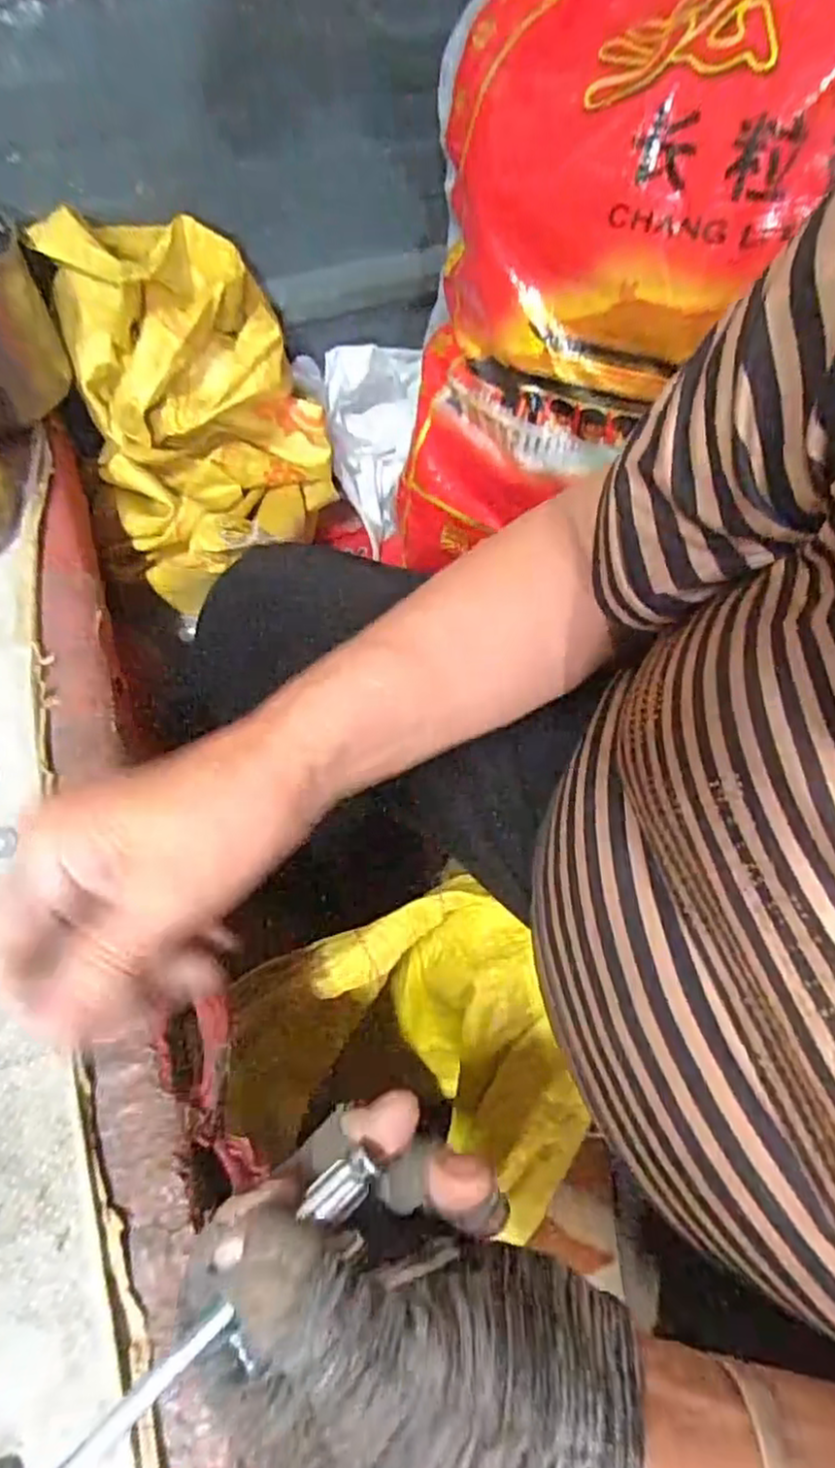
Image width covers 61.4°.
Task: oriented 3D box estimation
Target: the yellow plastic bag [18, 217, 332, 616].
[{"bbox_3d":[-0.157,-0.233,0.516,0.174,0.186,0.222,-11,59,-5],"label":"yellow plastic bag"}]

